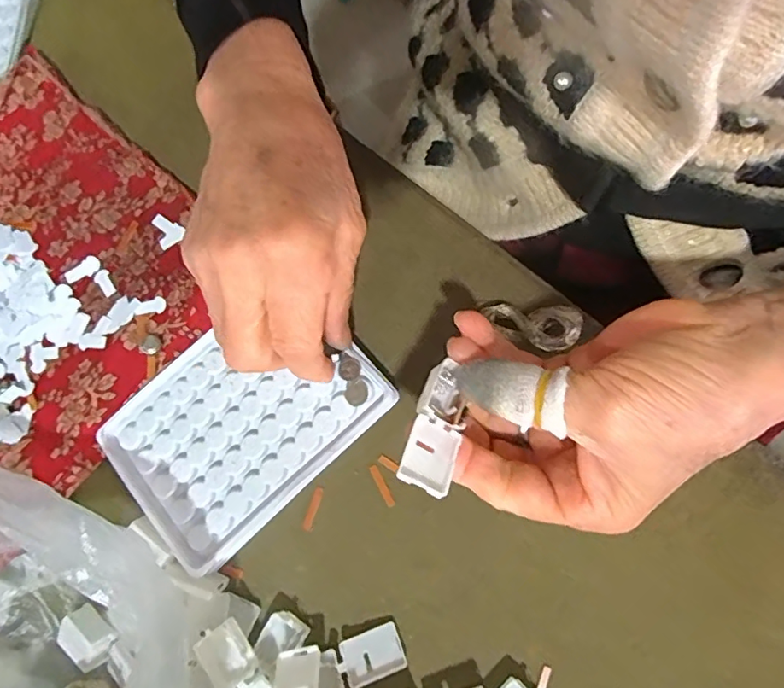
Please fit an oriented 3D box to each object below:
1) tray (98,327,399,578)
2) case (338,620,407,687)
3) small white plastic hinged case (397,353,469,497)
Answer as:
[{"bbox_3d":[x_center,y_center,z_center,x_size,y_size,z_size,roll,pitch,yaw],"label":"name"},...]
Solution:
[{"bbox_3d":[-0.076,0.036,0.264,0.127,0.020,0.094,-41,74,-11],"label":"tray"},{"bbox_3d":[-0.010,0.144,0.242,0.029,0.004,0.020,-22,73,2],"label":"case"},{"bbox_3d":[0.017,0.032,0.206,0.019,0.014,0.052,12,54,6],"label":"small white plastic hinged case"}]

